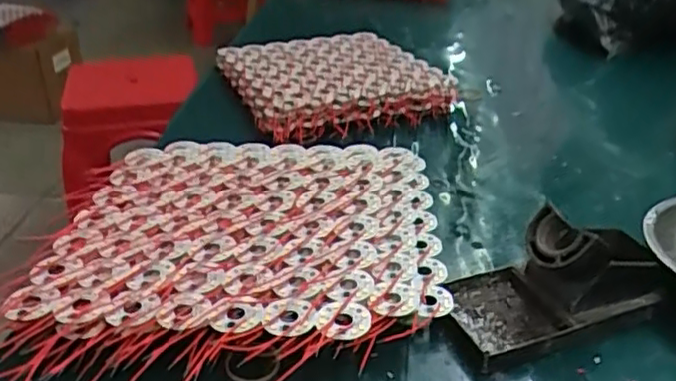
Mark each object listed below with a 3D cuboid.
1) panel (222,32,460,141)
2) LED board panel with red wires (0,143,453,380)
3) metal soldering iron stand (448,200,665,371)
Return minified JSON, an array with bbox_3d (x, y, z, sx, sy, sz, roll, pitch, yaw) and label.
[{"bbox_3d":[0.008,-0.130,0.758,0.235,0.050,0.263,-13,35,-21],"label":"panel"},{"bbox_3d":[-0.061,0.029,0.465,0.269,0.036,0.277,1,32,1],"label":"LED board panel with red wires"},{"bbox_3d":[0.144,0.051,0.416,0.151,0.066,0.073,-11,33,-16],"label":"metal soldering iron stand"}]

